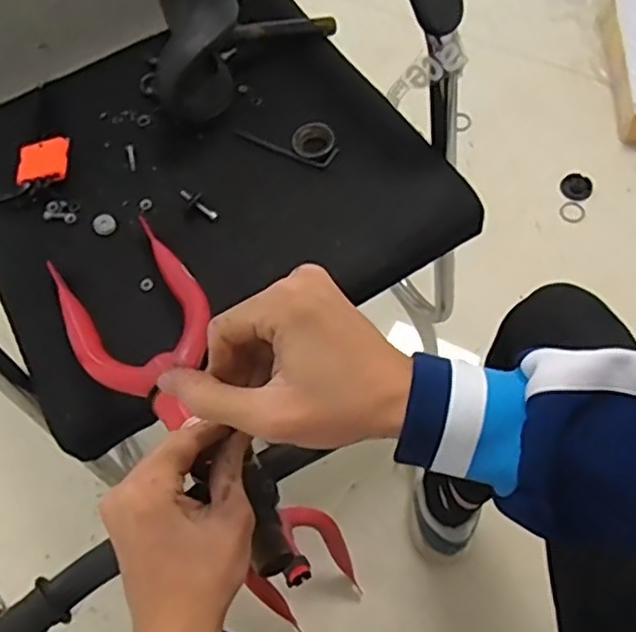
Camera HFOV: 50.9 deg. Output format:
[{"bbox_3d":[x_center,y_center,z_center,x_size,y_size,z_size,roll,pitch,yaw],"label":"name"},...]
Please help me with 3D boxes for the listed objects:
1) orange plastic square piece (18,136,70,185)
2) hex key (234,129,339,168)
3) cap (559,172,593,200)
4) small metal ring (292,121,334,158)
[{"bbox_3d":[-0.293,-0.167,0.713,0.051,0.008,0.054,-6,66,0],"label":"orange plastic square piece"},{"bbox_3d":[-0.039,-0.183,0.730,0.121,0.012,0.027,15,69,9],"label":"hex key"},{"bbox_3d":[0.474,-0.237,1.222,0.055,0.016,0.051,-1,67,3],"label":"cap"},{"bbox_3d":[-0.005,-0.189,0.719,0.043,0.014,0.040,-1,66,3],"label":"small metal ring"}]

